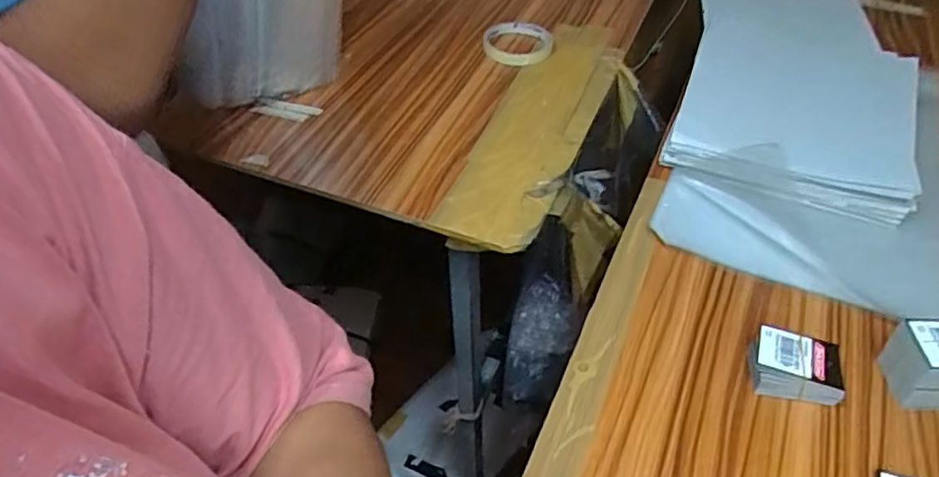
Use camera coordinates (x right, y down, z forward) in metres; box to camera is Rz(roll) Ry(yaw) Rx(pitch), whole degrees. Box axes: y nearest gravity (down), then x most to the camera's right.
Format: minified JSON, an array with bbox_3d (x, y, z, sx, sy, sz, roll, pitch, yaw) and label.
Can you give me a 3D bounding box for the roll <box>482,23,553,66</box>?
[{"bbox_3d":[0.056,-0.235,0.751,0.082,0.023,0.082,0,45,0],"label":"roll"}]

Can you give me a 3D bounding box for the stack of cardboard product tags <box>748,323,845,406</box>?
[{"bbox_3d":[0.219,0.087,0.418,0.052,0.028,0.039,16,47,16],"label":"stack of cardboard product tags"}]

